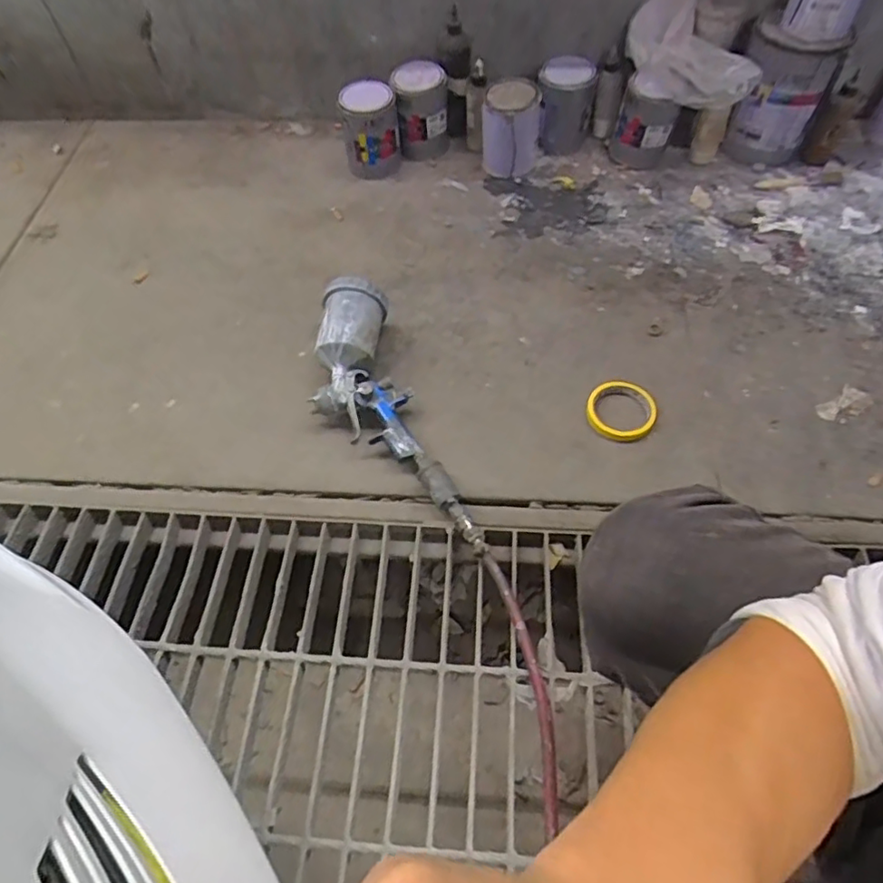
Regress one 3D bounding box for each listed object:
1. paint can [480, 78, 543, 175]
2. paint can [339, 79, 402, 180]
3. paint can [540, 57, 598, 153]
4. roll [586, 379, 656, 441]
[{"bbox_3d":[0.137,-0.612,1.152,0.102,0.130,0.103,-1,58,2],"label":"paint can"},{"bbox_3d":[-0.136,-0.600,1.133,0.104,0.126,0.109,-7,58,-2],"label":"paint can"},{"bbox_3d":[0.243,-0.665,1.175,0.107,0.136,0.129,9,59,8],"label":"paint can"},{"bbox_3d":[0.258,-0.046,0.850,0.096,0.018,0.087,14,60,11],"label":"roll"}]

